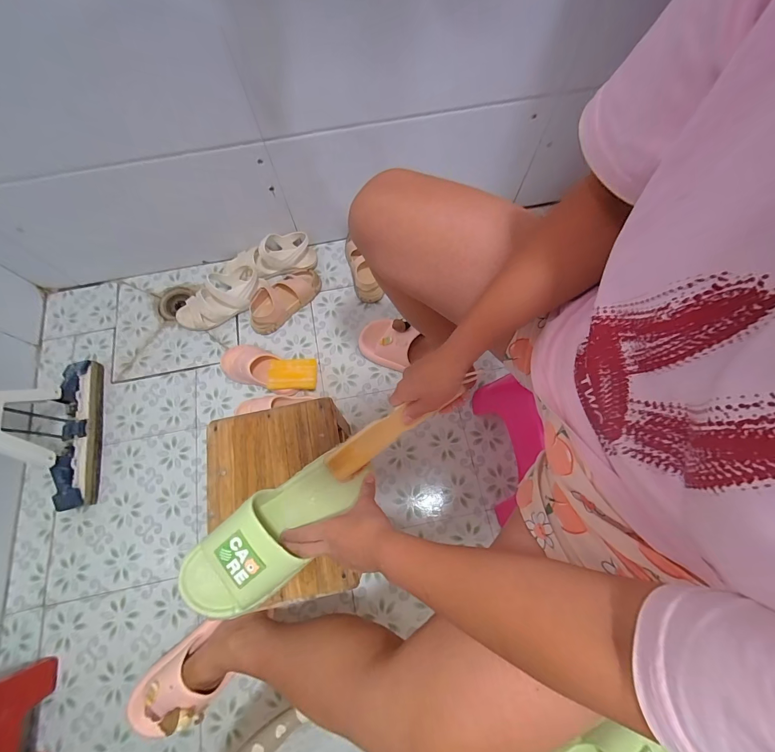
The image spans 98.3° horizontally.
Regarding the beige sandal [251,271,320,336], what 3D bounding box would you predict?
[{"bbox_3d":[-0.268,-0.201,0.868,0.088,0.055,0.217,43,77,13],"label":"beige sandal"}]

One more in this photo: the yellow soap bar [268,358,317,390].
[{"bbox_3d":[-0.220,-0.005,0.778,0.108,0.022,0.067,-2,72,0],"label":"yellow soap bar"}]

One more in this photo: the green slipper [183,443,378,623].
[{"bbox_3d":[-0.141,0.197,0.429,0.251,0.064,0.107,-38,75,-21],"label":"green slipper"}]

